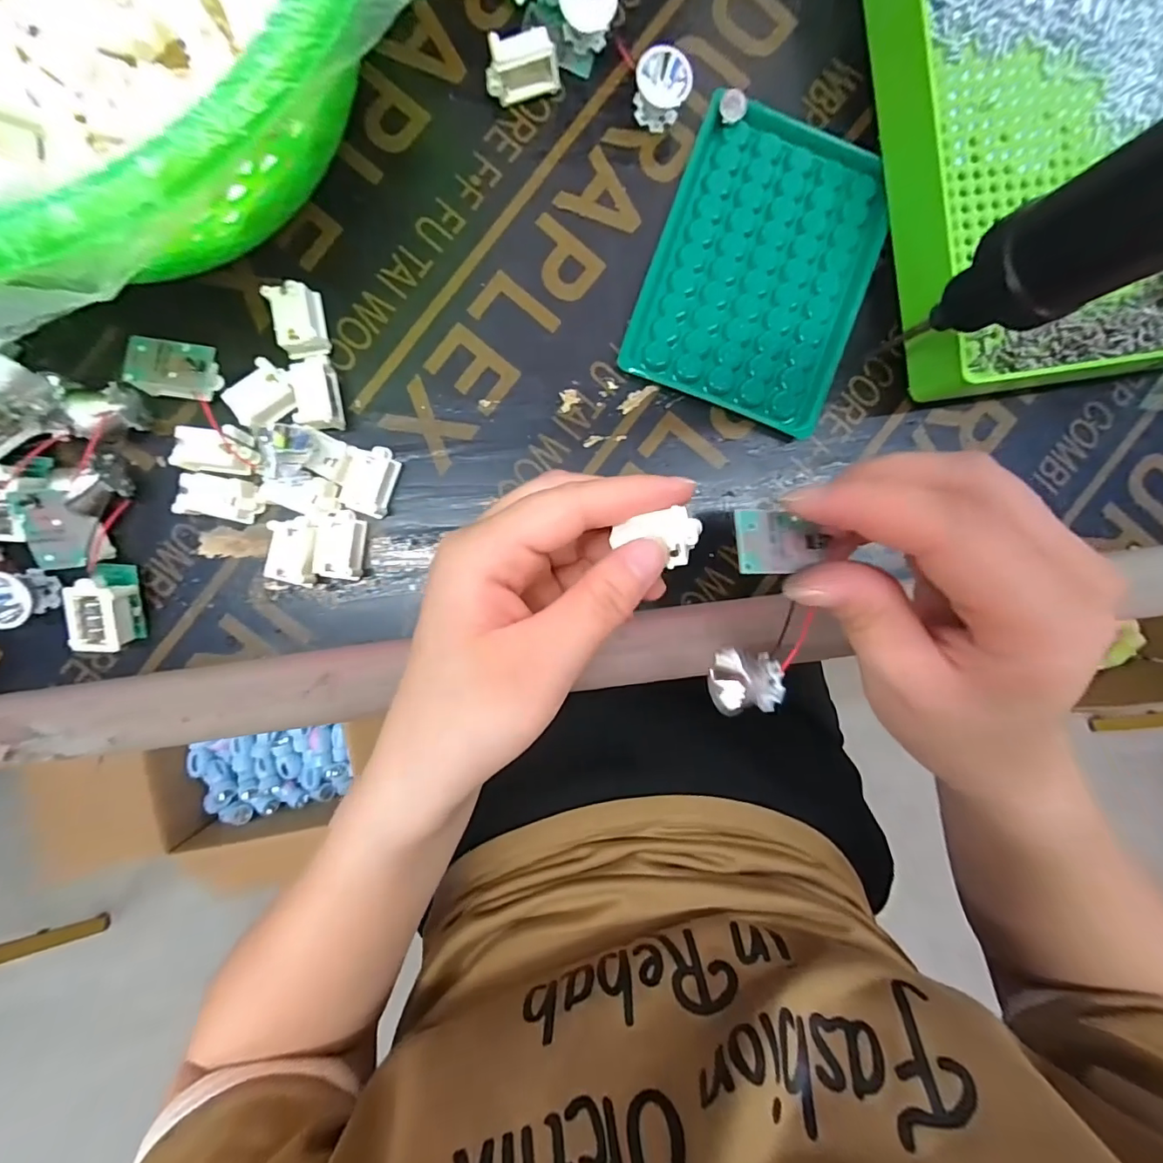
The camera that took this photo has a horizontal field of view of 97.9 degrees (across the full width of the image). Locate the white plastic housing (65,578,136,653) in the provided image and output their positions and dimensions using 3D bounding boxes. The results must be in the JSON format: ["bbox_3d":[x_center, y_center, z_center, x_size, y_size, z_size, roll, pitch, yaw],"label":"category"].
[{"bbox_3d":[-0.199,0.014,0.209,0.018,0.014,0.029,5,91,-4],"label":"white plastic housing"}]

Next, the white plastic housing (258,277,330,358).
[{"bbox_3d":[-0.120,-0.110,0.214,0.018,0.012,0.029,-12,92,-4],"label":"white plastic housing"}]

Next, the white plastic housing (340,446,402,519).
[{"bbox_3d":[-0.092,-0.044,0.219,0.018,0.013,0.029,15,90,-4],"label":"white plastic housing"}]

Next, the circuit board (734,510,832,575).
[{"bbox_3d":[0.061,-0.012,0.152,0.031,0.007,0.019,-1,91,-4],"label":"circuit board"}]

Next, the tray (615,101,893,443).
[{"bbox_3d":[0.082,-0.142,0.229,0.093,0.009,0.127,19,90,-4],"label":"tray"}]

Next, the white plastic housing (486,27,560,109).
[{"bbox_3d":[-0.025,-0.215,0.212,0.030,0.020,0.010,-8,92,-4],"label":"white plastic housing"}]

